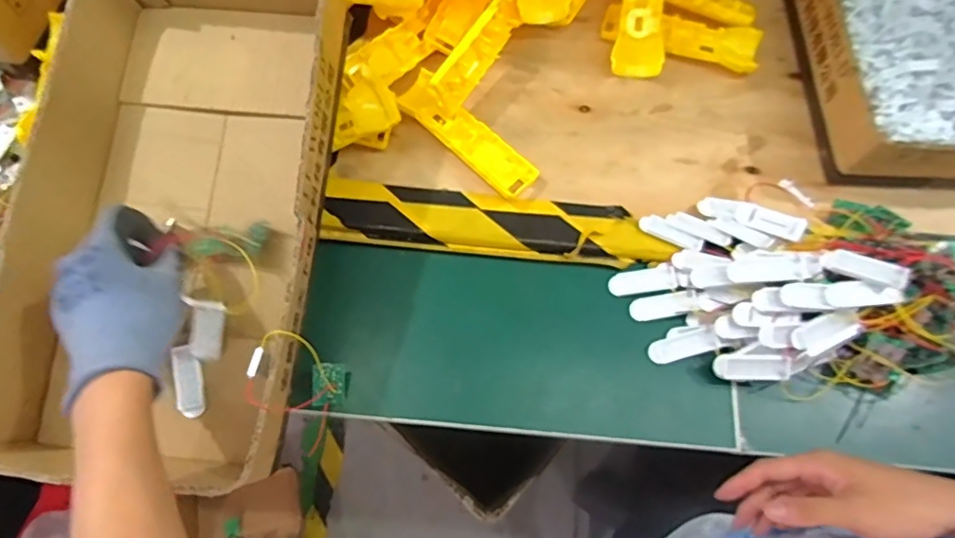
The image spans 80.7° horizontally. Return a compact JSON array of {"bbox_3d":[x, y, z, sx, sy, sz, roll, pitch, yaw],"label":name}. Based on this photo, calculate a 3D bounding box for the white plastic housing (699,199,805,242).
[{"bbox_3d":[0.254,-0.051,0.519,0.091,0.011,0.024,19,69,19],"label":"white plastic housing"}]

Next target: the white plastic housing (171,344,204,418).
[{"bbox_3d":[-0.237,0.092,0.458,0.020,0.012,0.058,-11,84,-5],"label":"white plastic housing"}]

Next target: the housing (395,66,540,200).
[{"bbox_3d":[-0.013,-0.130,0.553,0.155,0.025,0.047,42,73,14],"label":"housing"}]

